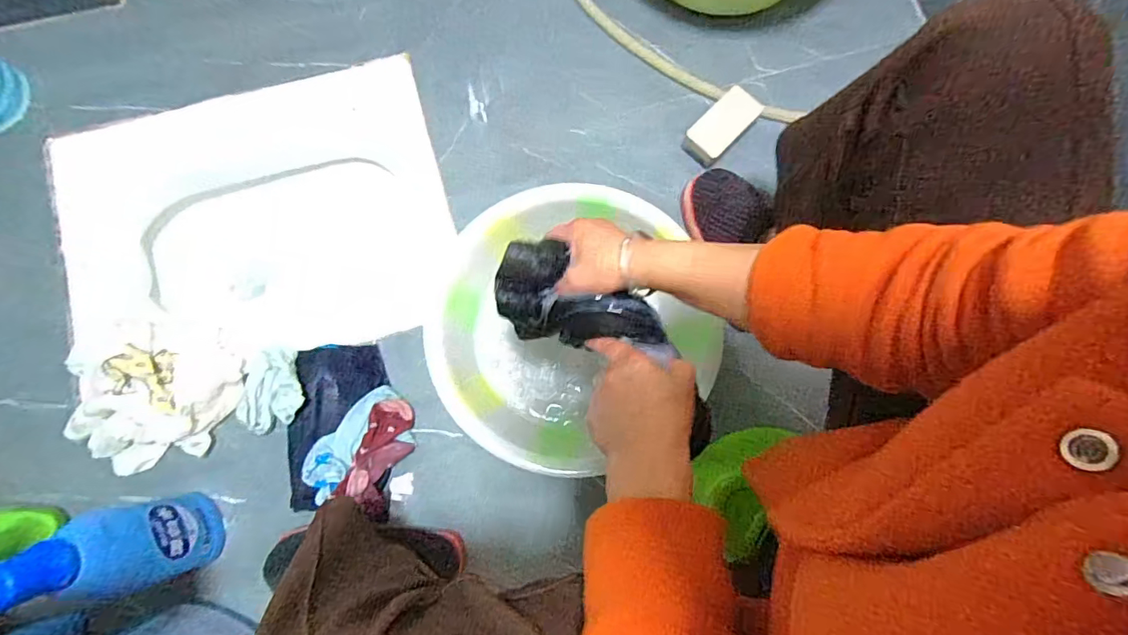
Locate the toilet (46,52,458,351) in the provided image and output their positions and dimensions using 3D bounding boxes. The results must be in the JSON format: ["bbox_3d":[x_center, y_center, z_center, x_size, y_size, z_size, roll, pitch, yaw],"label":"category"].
[{"bbox_3d":[-0.468,-0.156,0.828,0.553,0.175,0.395,-12,81,-3],"label":"toilet"}]

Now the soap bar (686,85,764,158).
[{"bbox_3d":[0.238,-0.287,0.751,0.061,0.043,0.120,42,82,6],"label":"soap bar"}]

